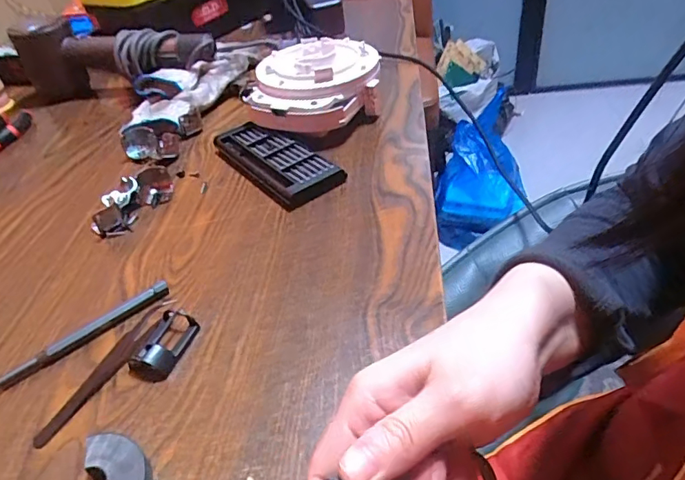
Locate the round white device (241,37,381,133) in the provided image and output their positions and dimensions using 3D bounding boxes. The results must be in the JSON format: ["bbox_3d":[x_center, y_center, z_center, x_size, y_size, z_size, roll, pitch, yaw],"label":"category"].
[{"bbox_3d":[-0.031,-0.178,0.575,0.134,0.069,0.146,-4,39,4],"label":"round white device"}]

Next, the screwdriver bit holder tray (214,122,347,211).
[{"bbox_3d":[-0.070,-0.084,0.517,0.071,0.026,0.163,-30,44,-25],"label":"screwdriver bit holder tray"}]

